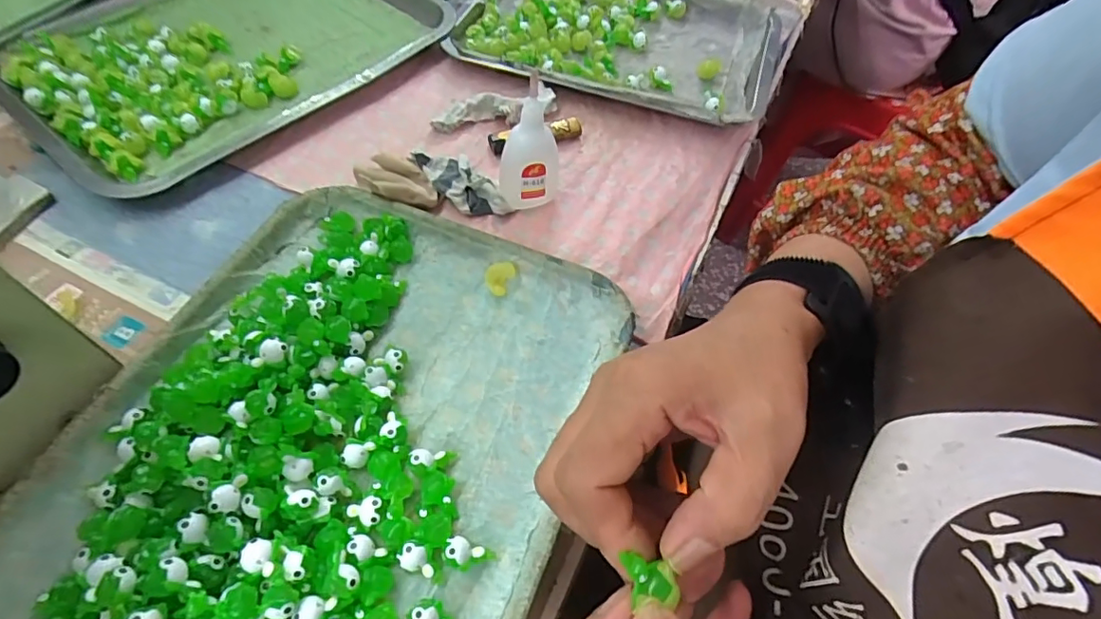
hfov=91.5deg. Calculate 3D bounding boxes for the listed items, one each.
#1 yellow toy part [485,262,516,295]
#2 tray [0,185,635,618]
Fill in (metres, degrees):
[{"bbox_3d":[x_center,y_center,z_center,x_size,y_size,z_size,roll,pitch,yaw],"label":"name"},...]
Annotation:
[{"bbox_3d":[-0.034,-0.022,0.371,0.021,0.013,0.019,-5,58,-8],"label":"yellow toy part"},{"bbox_3d":[-0.132,0.073,0.294,0.278,0.035,0.339,20,58,8],"label":"tray"}]

